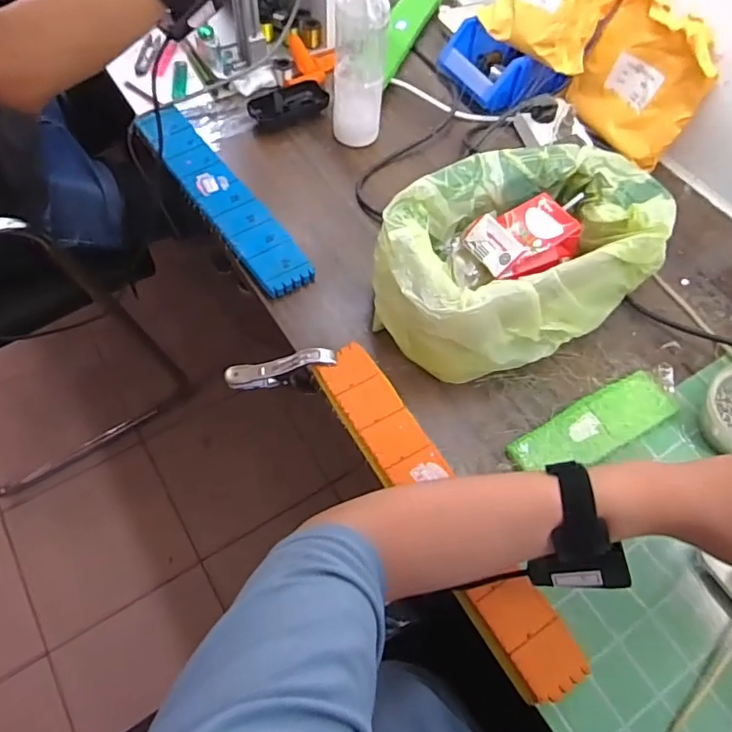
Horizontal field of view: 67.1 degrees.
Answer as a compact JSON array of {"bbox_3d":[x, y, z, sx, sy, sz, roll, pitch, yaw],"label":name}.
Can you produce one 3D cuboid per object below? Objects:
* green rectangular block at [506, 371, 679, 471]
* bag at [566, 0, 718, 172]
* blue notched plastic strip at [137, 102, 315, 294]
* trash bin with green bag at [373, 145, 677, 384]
[{"bbox_3d":[0.225,0.062,0.547,0.176,0.021,0.056,-25,65,-16],"label":"green rectangular block"},{"bbox_3d":[0.358,-0.374,0.717,0.050,0.168,0.170,-23,63,-28],"label":"bag"},{"bbox_3d":[-0.182,-0.212,0.687,0.065,0.023,0.343,-32,67,-19],"label":"blue notched plastic strip"},{"bbox_3d":[0.159,-0.115,0.579,0.294,0.122,0.193,-30,66,-18],"label":"trash bin with green bag"}]

